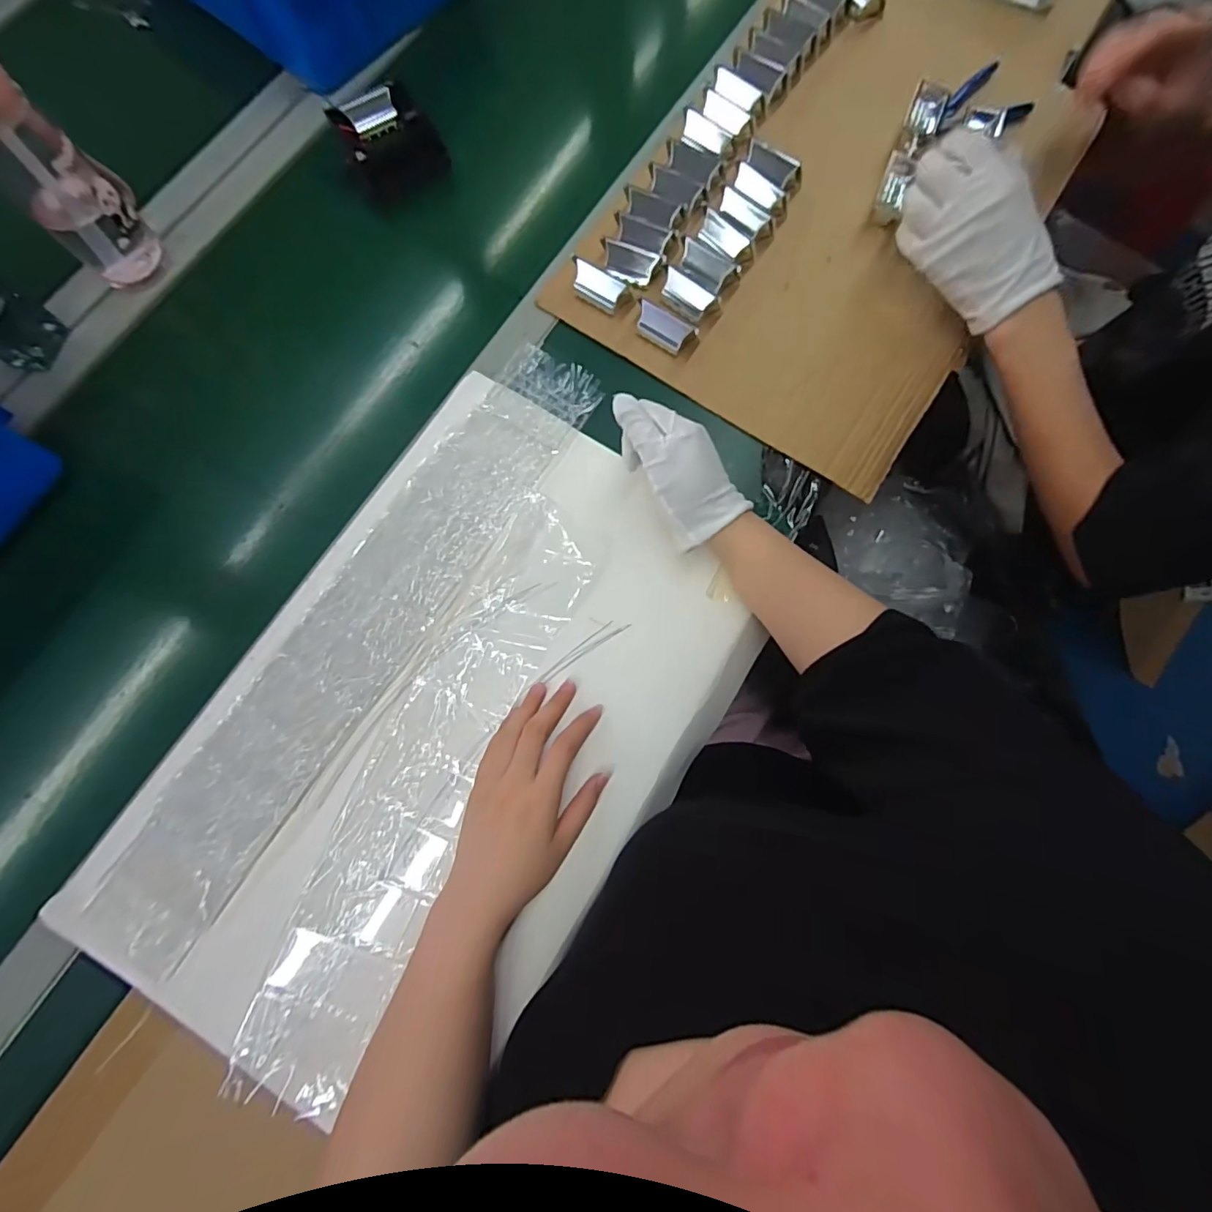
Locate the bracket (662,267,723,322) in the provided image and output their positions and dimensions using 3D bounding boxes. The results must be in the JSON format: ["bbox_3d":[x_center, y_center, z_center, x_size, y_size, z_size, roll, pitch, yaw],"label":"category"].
[{"bbox_3d":[0.076,-0.286,0.482,0.053,0.015,0.029,30,81,-1],"label":"bracket"}]

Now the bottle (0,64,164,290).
[{"bbox_3d":[-0.445,-0.348,0.404,0.064,0.198,0.073,44,83,7],"label":"bottle"}]

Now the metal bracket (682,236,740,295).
[{"bbox_3d":[0.095,-0.322,0.486,0.058,0.019,0.033,35,80,0],"label":"metal bracket"}]

